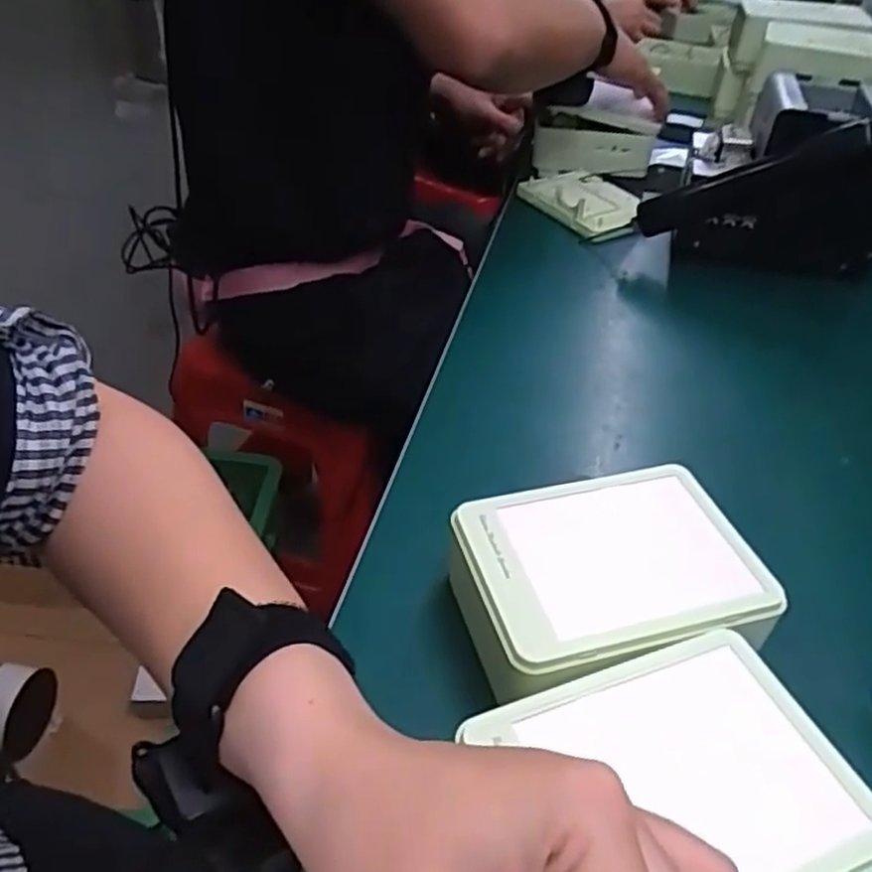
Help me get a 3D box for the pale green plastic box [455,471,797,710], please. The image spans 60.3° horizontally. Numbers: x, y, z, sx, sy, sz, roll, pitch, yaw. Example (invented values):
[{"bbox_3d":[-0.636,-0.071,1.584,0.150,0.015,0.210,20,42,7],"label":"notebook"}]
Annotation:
[{"bbox_3d":[0.084,0.080,0.385,0.153,0.056,0.110,-9,42,-15],"label":"pale green plastic box"}]

